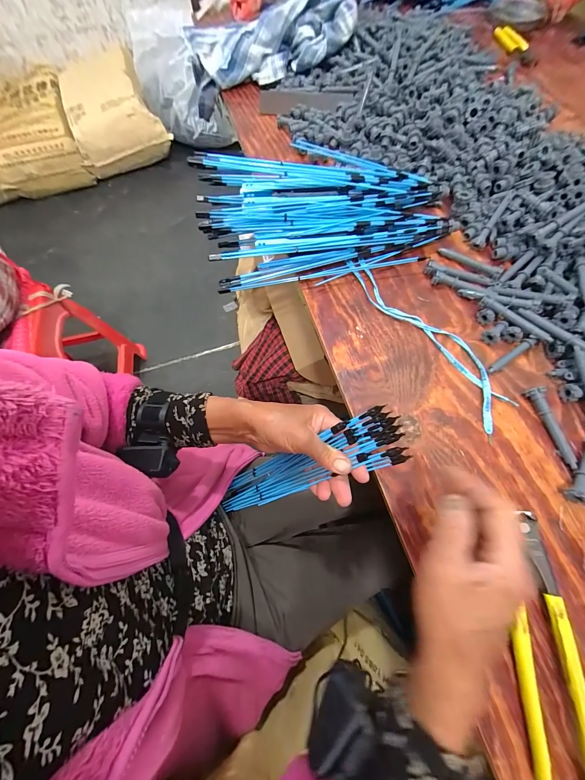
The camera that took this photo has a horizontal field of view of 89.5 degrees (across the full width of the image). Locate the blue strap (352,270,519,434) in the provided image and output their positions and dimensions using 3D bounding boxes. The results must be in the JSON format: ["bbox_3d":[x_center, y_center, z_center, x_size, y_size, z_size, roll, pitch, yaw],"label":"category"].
[{"bbox_3d":[0.185,-0.076,0.396,0.061,0.008,0.275,-29,69,-9],"label":"blue strap"}]

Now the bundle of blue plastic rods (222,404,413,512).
[{"bbox_3d":[0.001,0.101,0.389,0.058,0.297,0.065,11,59,-41],"label":"bundle of blue plastic rods"}]

